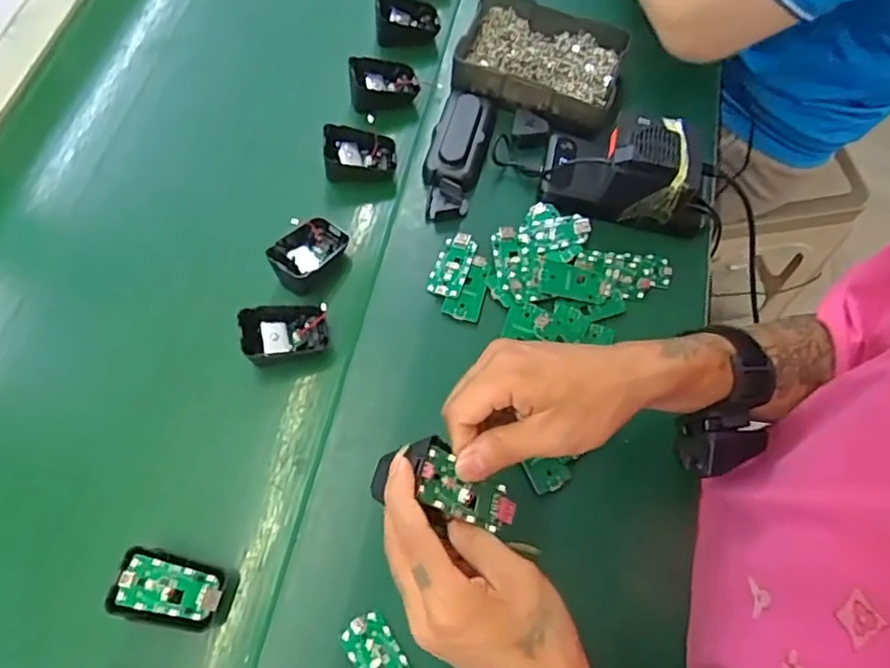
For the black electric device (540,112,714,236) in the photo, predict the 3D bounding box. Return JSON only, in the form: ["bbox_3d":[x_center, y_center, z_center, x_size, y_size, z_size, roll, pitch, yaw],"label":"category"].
[{"bbox_3d":[0.168,-0.151,0.541,0.157,0.069,0.084,24,66,9],"label":"black electric device"}]

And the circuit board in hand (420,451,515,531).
[{"bbox_3d":[0.014,0.091,0.341,0.064,0.006,0.029,29,65,-22],"label":"circuit board in hand"}]

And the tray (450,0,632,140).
[{"bbox_3d":[0.100,-0.285,0.611,0.157,0.040,0.129,17,65,7],"label":"tray"}]

